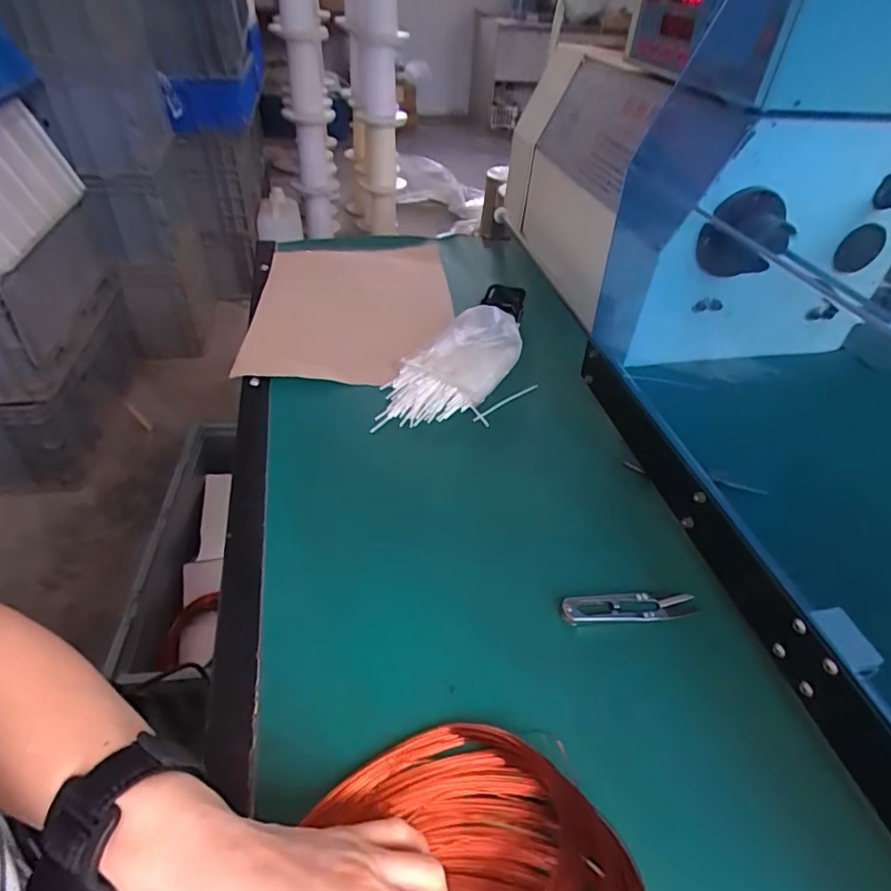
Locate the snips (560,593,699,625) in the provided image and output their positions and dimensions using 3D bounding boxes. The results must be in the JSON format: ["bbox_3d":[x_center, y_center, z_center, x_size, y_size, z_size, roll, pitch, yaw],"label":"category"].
[{"bbox_3d":[0.133,0.118,0.401,0.102,0.012,0.022,-2,43,-6],"label":"snips"}]

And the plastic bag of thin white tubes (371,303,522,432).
[{"bbox_3d":[0.010,-0.074,0.591,0.118,0.048,0.206,33,63,26],"label":"plastic bag of thin white tubes"}]

